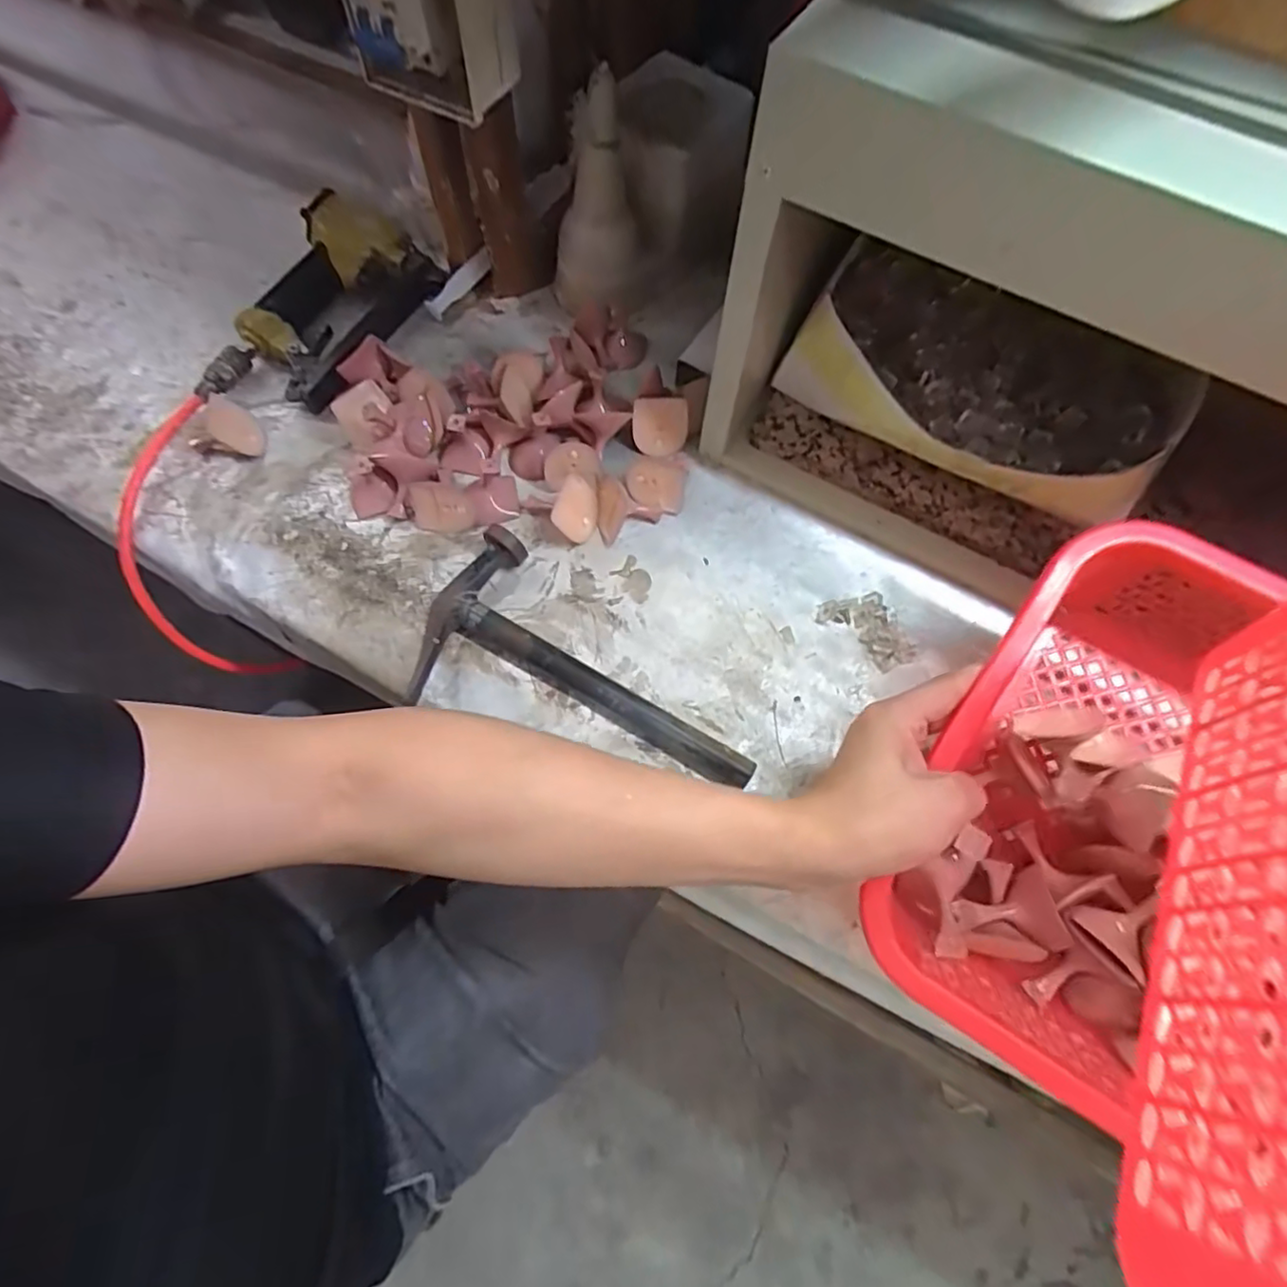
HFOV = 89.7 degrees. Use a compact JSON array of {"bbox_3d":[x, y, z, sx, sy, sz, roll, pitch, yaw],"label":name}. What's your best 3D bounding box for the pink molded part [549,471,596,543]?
[{"bbox_3d":[-0.050,-0.104,0.507,0.038,0.012,0.044,28,97,-27],"label":"pink molded part"}]

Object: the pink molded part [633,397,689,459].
[{"bbox_3d":[0.014,-0.181,0.537,0.045,0.049,0.012,5,34,0],"label":"pink molded part"}]

